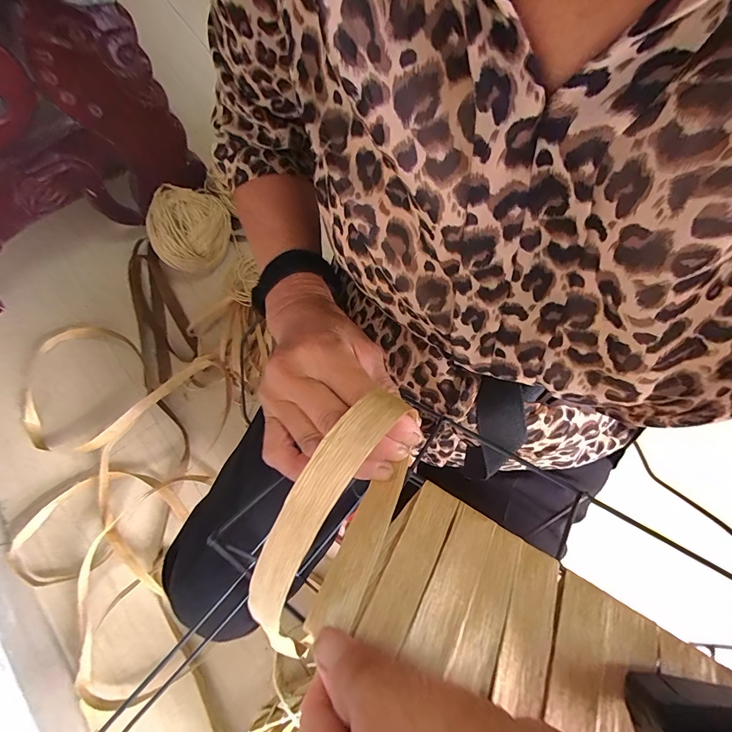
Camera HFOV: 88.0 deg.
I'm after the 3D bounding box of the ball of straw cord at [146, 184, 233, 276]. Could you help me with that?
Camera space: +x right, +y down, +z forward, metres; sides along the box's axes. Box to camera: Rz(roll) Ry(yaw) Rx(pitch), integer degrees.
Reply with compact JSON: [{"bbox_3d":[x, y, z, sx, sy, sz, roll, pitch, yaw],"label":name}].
[{"bbox_3d":[-0.387,-0.292,0.841,0.129,0.151,0.194,16,71,7],"label":"ball of straw cord"}]

